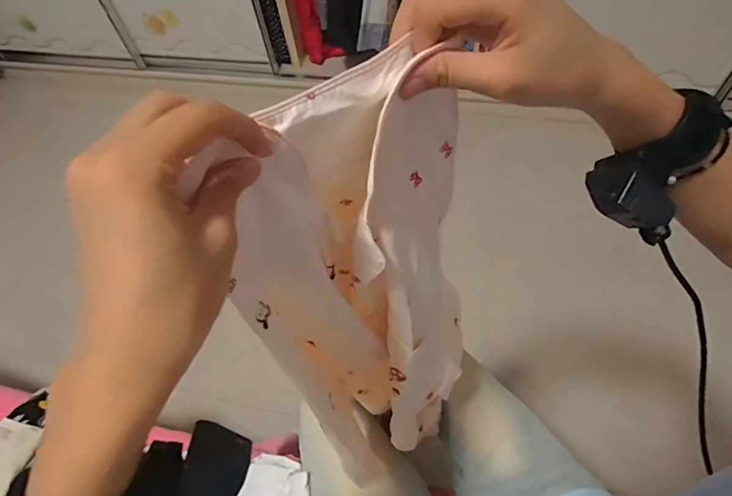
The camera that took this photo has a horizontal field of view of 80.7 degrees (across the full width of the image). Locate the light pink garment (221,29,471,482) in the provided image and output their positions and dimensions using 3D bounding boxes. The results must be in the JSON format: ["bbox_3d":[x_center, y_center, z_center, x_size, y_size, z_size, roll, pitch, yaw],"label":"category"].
[{"bbox_3d":[0.016,0.070,0.413,0.201,0.498,0.077,-22,48,-12],"label":"light pink garment"}]

